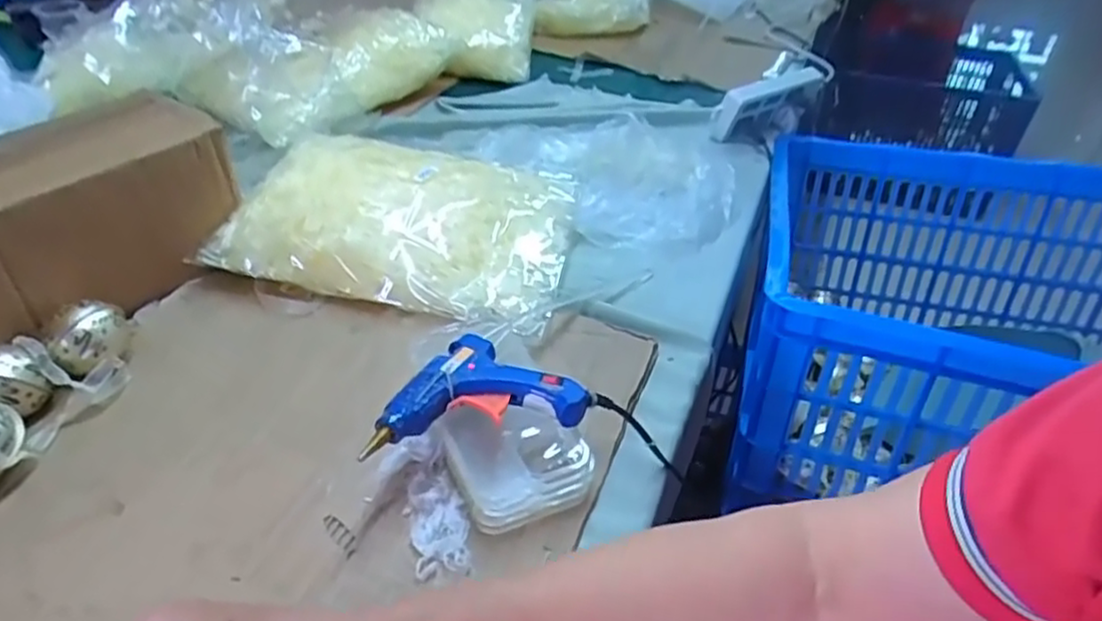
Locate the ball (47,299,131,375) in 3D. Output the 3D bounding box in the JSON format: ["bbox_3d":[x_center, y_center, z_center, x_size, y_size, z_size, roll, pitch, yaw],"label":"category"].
[{"bbox_3d":[-0.343,0.021,0.526,0.043,0.044,0.048,-1,39,-7],"label":"ball"}]

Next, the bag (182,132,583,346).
[{"bbox_3d":[-0.128,-0.091,0.654,0.291,0.069,0.215,8,39,5],"label":"bag"}]

